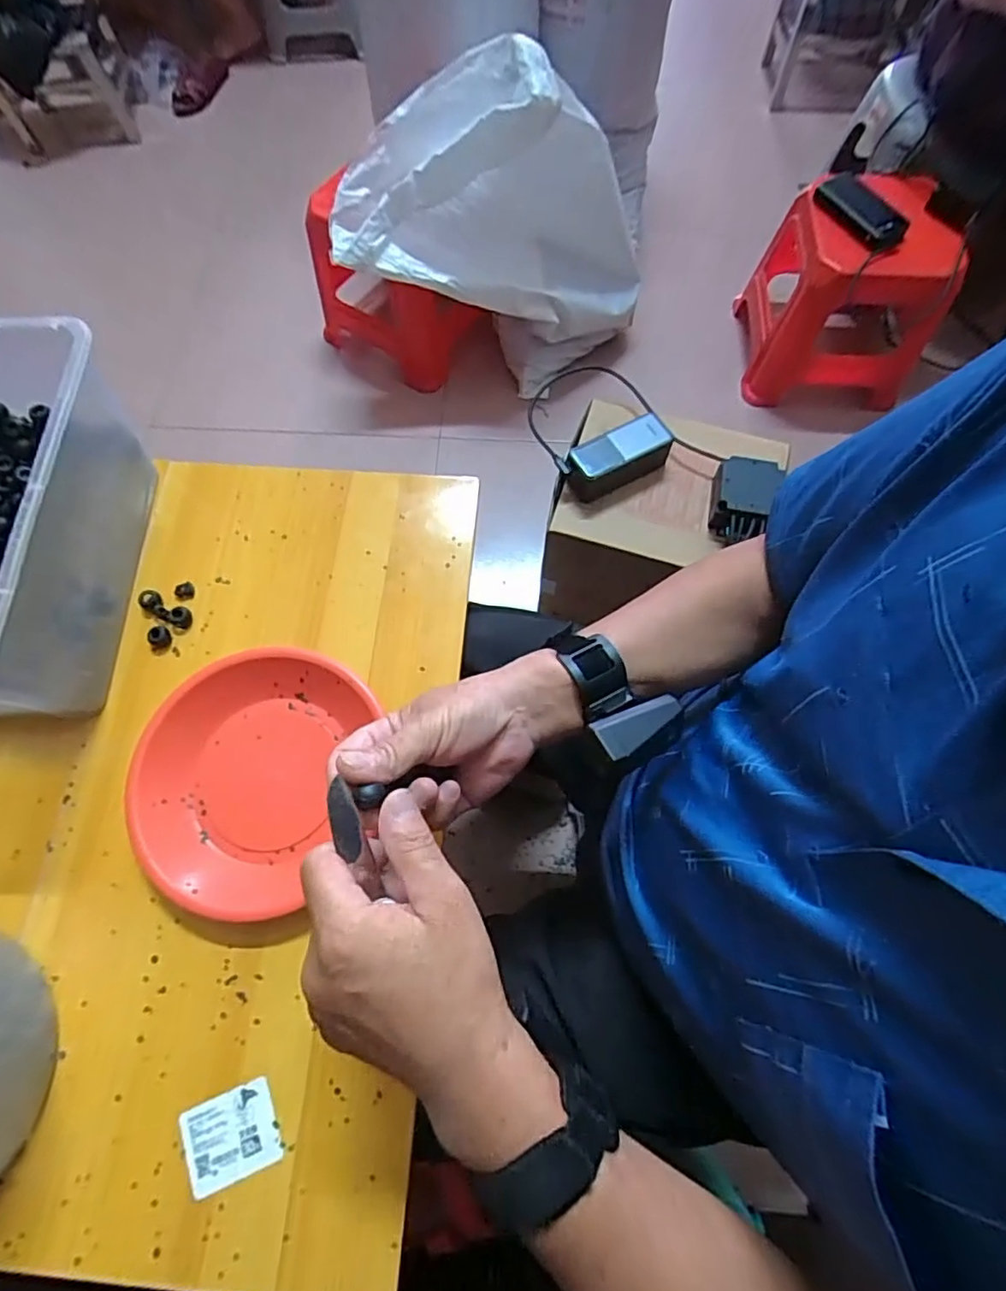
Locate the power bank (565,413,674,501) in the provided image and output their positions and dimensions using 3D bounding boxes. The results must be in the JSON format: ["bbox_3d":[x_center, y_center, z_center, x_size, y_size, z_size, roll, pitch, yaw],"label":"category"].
[{"bbox_3d":[0.144,-0.243,0.763,0.136,0.050,0.061,-23,71,-7],"label":"power bank"}]

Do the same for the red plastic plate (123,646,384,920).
[{"bbox_3d":[-0.191,0.102,0.459,0.182,0.031,0.194,0,70,1],"label":"red plastic plate"}]

